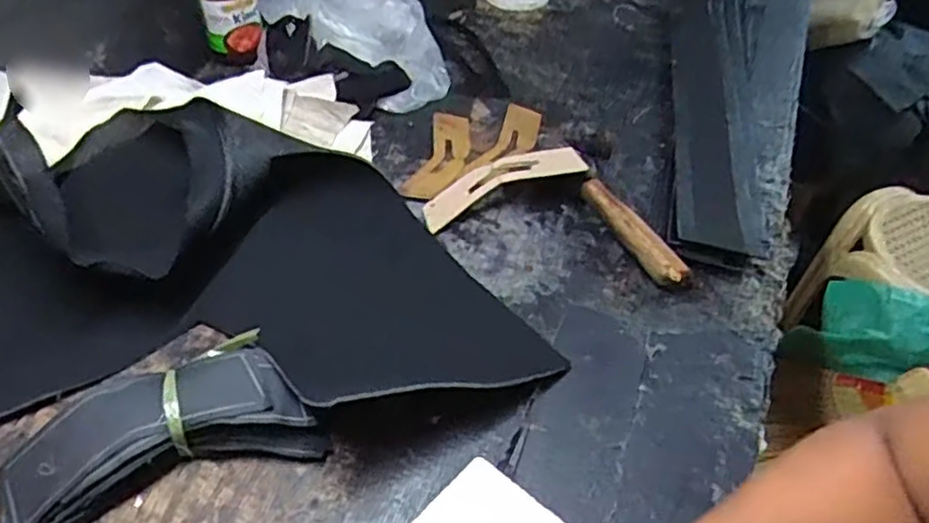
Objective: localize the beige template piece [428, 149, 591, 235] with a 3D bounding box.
[{"bbox_3d":[0.031,-0.072,0.606,0.143,0.014,0.052,-22,56,1],"label":"beige template piece"}]

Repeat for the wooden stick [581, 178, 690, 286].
[{"bbox_3d":[0.140,-0.025,0.575,0.026,0.027,0.117,-20,49,-20],"label":"wooden stick"}]

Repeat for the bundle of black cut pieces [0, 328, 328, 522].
[{"bbox_3d":[-0.187,0.104,0.427,0.176,0.036,0.078,-14,48,-15],"label":"bundle of black cut pieces"}]

